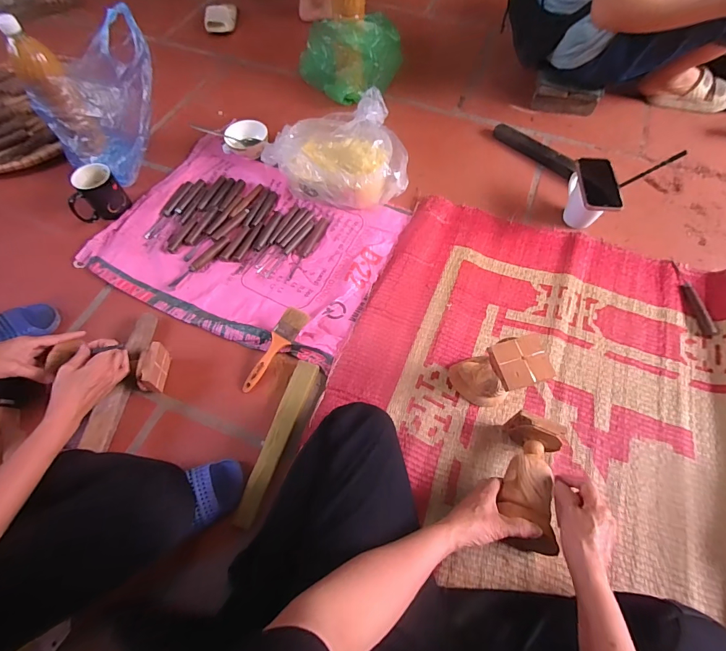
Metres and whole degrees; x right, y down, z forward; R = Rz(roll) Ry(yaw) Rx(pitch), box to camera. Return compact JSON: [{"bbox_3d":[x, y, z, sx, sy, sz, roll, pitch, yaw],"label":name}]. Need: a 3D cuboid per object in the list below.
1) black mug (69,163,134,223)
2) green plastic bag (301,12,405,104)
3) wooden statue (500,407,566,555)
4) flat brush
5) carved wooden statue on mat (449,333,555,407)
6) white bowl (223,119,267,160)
[{"bbox_3d":[-0.603,-0.292,0.847,0.113,0.094,0.072,-36,68,-16],"label":"black mug"},{"bbox_3d":[-0.030,-0.760,1.038,0.285,0.175,0.209,-12,63,-5],"label":"green plastic bag"},{"bbox_3d":[0.254,0.237,0.571,0.086,0.080,0.189,13,61,6],"label":"wooden statue"},{"bbox_3d":[-0.170,0.045,0.711,0.046,0.013,0.181,33,82,4],"label":"flat brush"},{"bbox_3d":[0.220,0.078,0.626,0.094,0.172,0.092,-17,64,-8],"label":"carved wooden statue on mat"},{"bbox_3d":[-0.294,-0.479,0.967,0.114,0.057,0.085,24,66,13],"label":"white bowl"}]

